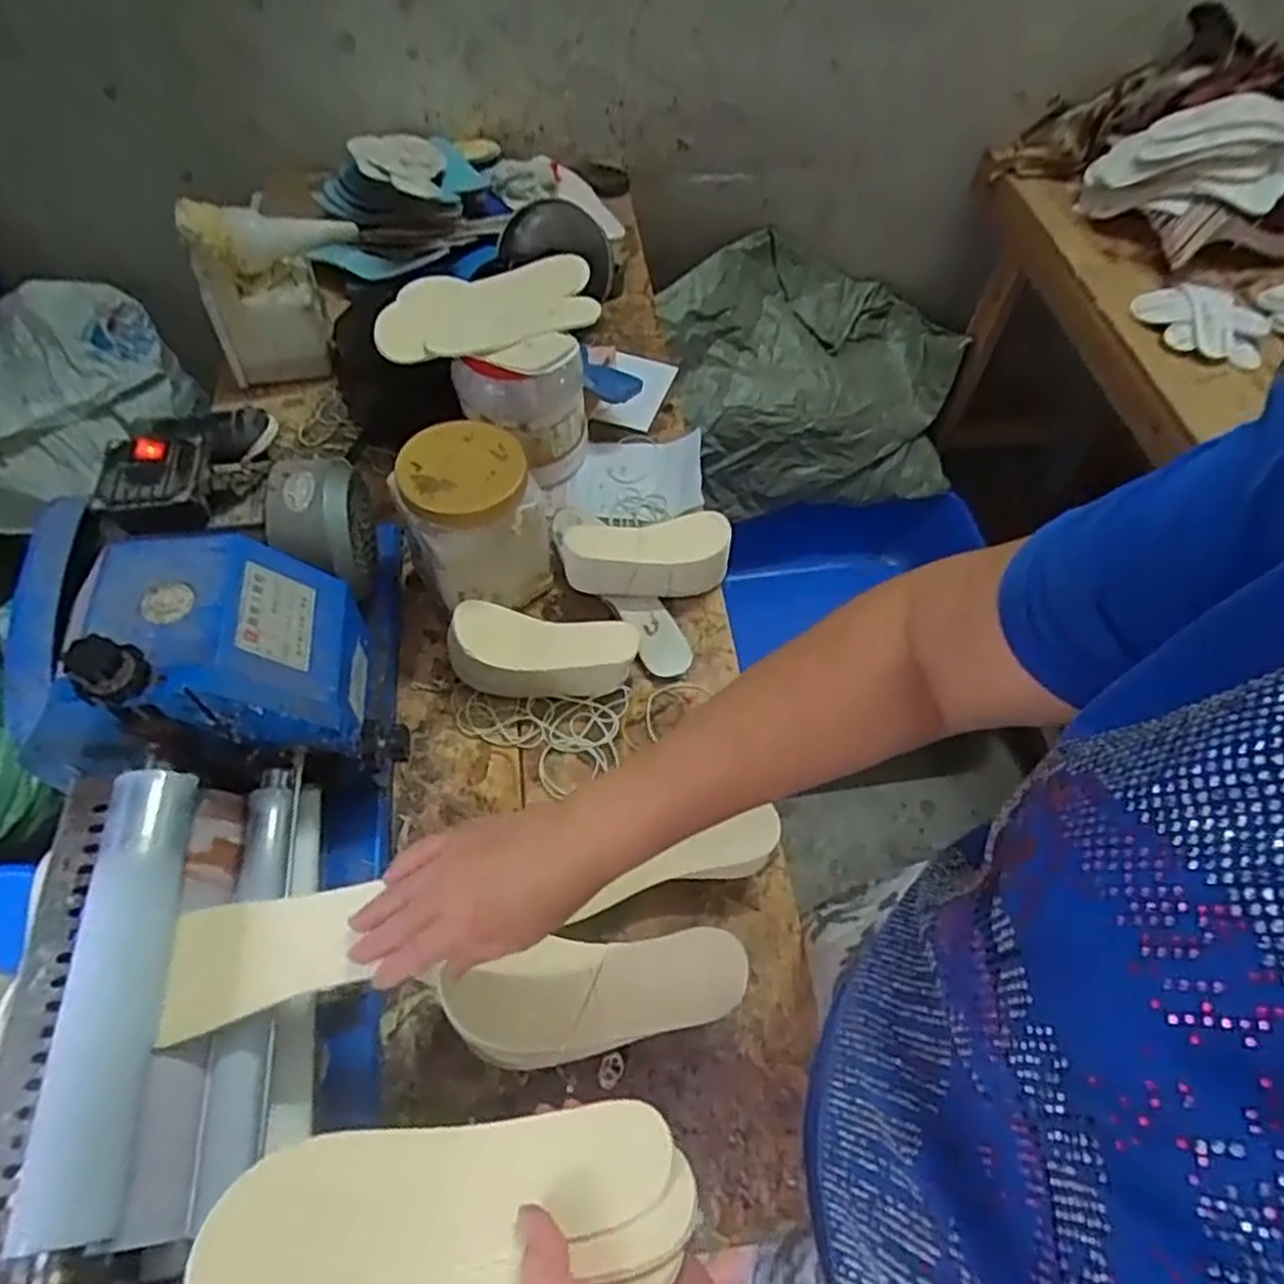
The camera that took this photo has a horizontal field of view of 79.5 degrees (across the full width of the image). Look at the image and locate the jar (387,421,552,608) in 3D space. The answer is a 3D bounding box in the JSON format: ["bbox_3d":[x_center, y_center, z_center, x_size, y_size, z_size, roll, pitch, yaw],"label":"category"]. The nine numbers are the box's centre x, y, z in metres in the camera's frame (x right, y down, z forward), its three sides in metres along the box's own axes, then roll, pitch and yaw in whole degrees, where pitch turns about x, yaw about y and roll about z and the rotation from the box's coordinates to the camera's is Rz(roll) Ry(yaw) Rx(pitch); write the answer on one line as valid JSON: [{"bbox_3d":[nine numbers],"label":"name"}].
[{"bbox_3d":[-0.165,-0.116,0.774,0.123,0.182,0.115,1,63,-2],"label":"jar"}]

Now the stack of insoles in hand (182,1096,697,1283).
[{"bbox_3d":[-0.088,0.276,0.368,0.216,0.048,0.081,-4,63,-11],"label":"stack of insoles in hand"}]

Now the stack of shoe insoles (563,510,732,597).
[{"bbox_3d":[0.006,-0.088,0.815,0.169,0.072,0.069,-10,64,-8],"label":"stack of shoe insoles"}]

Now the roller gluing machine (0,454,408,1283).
[{"bbox_3d":[-0.330,0.109,0.561,0.273,0.252,0.619,-10,64,-8],"label":"roller gluing machine"}]

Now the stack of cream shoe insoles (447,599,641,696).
[{"bbox_3d":[-0.097,0.013,0.753,0.176,0.076,0.068,7,63,1],"label":"stack of cream shoe insoles"}]

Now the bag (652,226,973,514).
[{"bbox_3d":[0.325,-0.499,1.470,0.603,0.493,0.128,-12,22,-16],"label":"bag"}]

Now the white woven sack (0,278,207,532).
[{"bbox_3d":[-0.982,-0.394,1.255,0.289,0.171,0.438,35,66,15],"label":"white woven sack"}]

